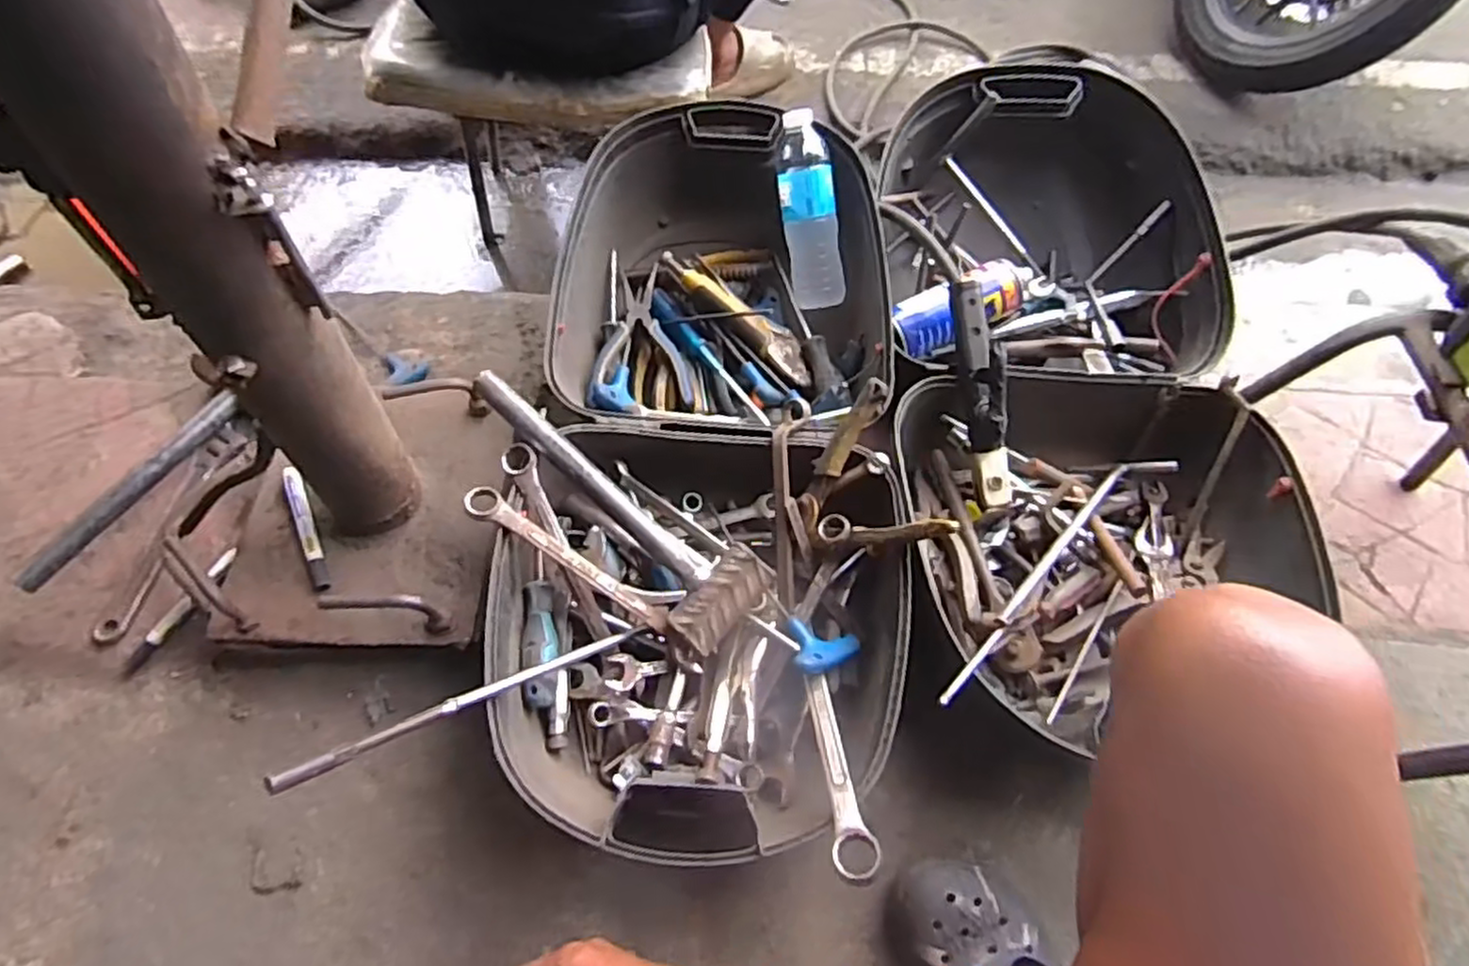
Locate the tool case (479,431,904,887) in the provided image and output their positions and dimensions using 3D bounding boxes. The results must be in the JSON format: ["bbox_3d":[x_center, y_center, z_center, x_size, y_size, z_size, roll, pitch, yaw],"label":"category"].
[{"bbox_3d":[-0.028,0.124,0.667,0.348,0.135,0.375,2,59,-1],"label":"tool case"}]

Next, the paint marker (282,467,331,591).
[{"bbox_3d":[-0.419,0.044,0.710,0.017,0.018,0.136,-23,63,-15],"label":"paint marker"}]

